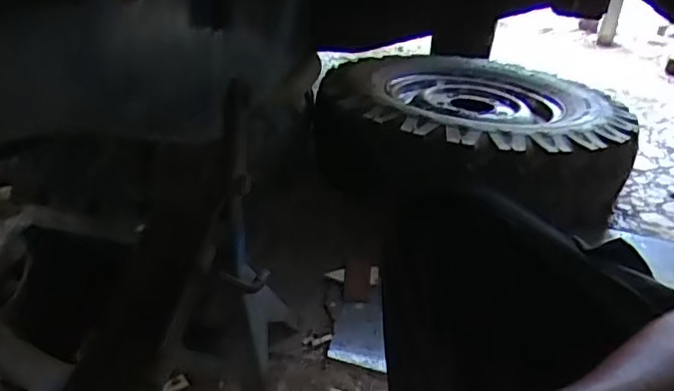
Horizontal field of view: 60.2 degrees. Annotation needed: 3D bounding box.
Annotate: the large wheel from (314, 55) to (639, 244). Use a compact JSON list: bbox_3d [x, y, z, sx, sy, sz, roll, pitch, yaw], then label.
[{"bbox_3d":[0.336,-0.187,1.451,0.707,0.173,0.707,11,29,11],"label":"large wheel"}]

